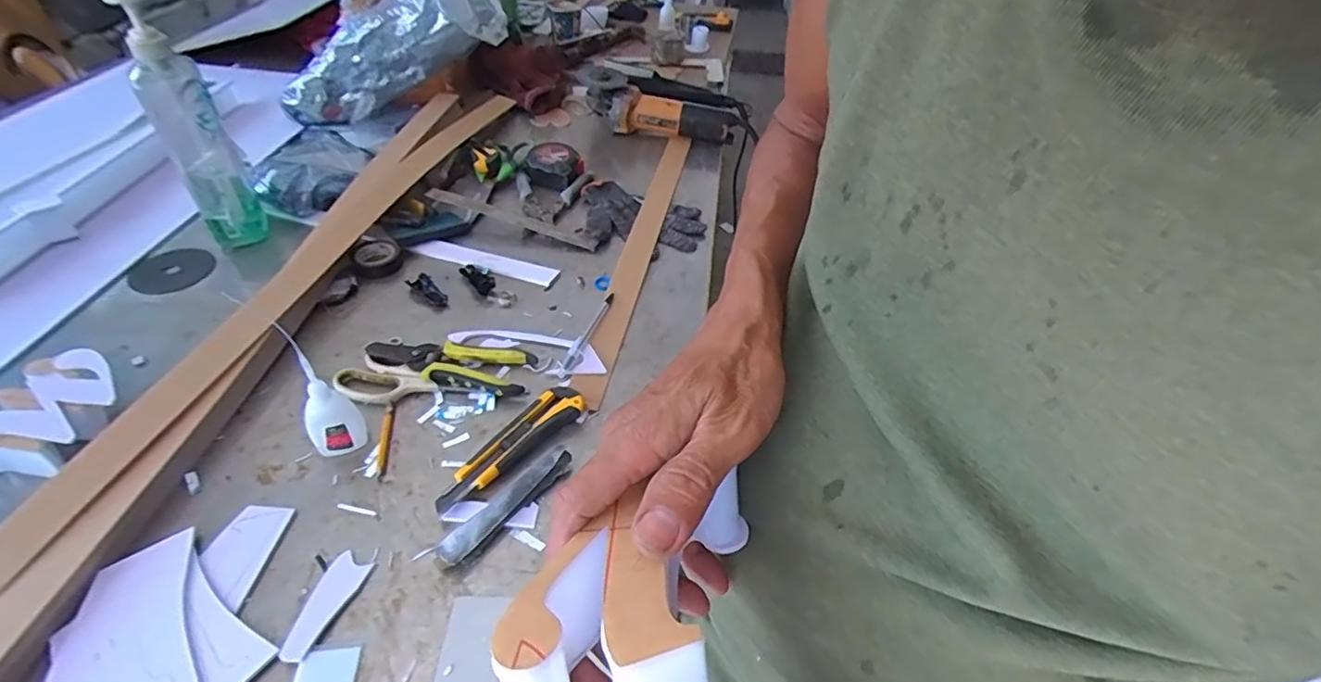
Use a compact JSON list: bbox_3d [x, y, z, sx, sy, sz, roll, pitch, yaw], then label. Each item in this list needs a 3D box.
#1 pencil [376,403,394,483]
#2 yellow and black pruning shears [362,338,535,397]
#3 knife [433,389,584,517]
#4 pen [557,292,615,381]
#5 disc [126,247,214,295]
[{"bbox_3d":[-0.259,0.093,0.556,0.008,0.006,0.087,-5,44,-11],"label":"pencil"},{"bbox_3d":[-0.222,0.023,0.621,0.169,0.021,0.061,9,43,4],"label":"yellow and black pruning shears"},{"bbox_3d":[-0.140,0.097,0.551,0.037,0.019,0.163,31,49,25],"label":"knife"},{"bbox_3d":[-0.083,-0.011,0.673,0.016,0.010,0.142,15,44,11],"label":"pen"},{"bbox_3d":[-0.600,-0.087,0.728,0.089,0.006,0.090,3,43,-3],"label":"disc"}]

